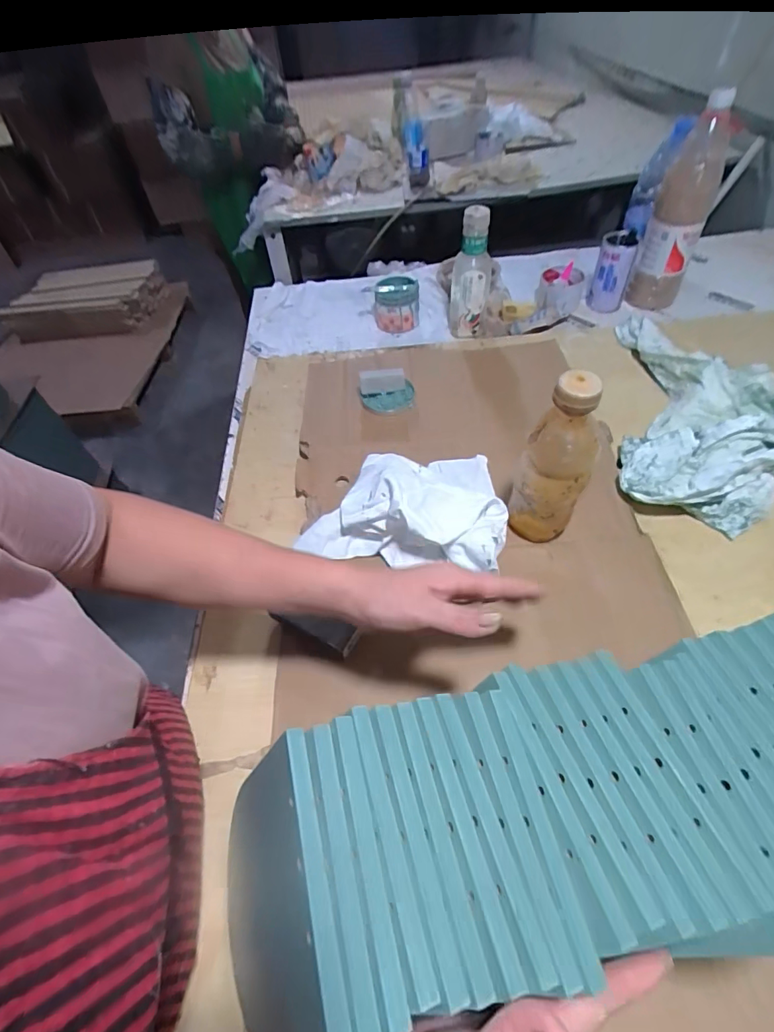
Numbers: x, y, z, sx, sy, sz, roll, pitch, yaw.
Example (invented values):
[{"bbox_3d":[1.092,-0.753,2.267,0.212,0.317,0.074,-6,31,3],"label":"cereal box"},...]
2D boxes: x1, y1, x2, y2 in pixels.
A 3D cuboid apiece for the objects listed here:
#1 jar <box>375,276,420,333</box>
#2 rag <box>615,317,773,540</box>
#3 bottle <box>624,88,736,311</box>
[{"bbox_3d":[0.019,-0.405,0.886,0.085,0.080,0.084,-2,52,4],"label":"jar"},{"bbox_3d":[0.463,-0.151,0.631,0.260,0.062,0.401,12,54,15],"label":"rag"},{"bbox_3d":[0.482,-0.484,0.770,0.084,0.296,0.071,20,56,20],"label":"bottle"}]

